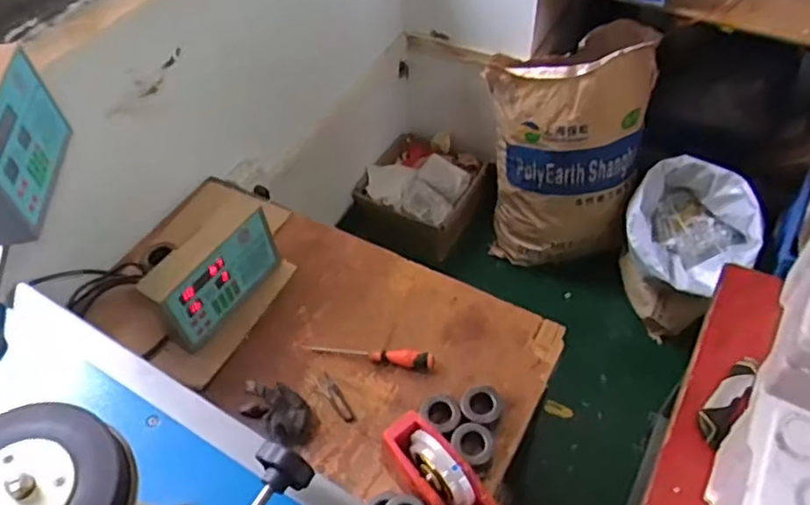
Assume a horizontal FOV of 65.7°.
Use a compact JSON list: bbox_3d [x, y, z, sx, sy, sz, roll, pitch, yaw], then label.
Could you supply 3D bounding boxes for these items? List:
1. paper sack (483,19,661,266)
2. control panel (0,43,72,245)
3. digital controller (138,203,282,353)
[{"bbox_3d":[0.421,-0.260,1.730,0.409,0.610,0.265,5,52,6],"label":"paper sack"},{"bbox_3d":[-0.519,-0.141,0.809,0.073,0.138,0.227,-8,51,-4],"label":"control panel"},{"bbox_3d":[-0.314,0.036,1.036,0.078,0.152,0.225,24,56,20],"label":"digital controller"}]

